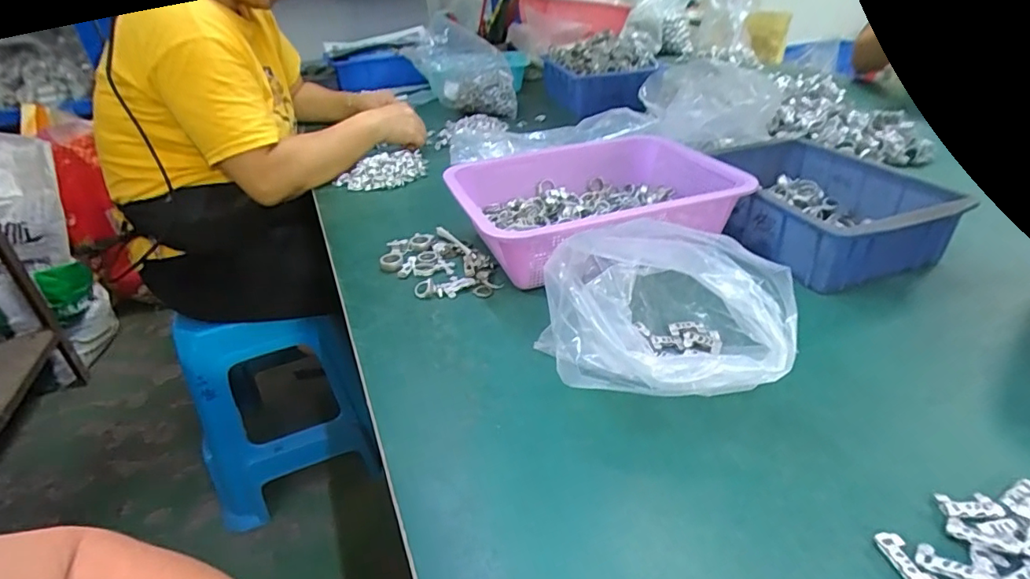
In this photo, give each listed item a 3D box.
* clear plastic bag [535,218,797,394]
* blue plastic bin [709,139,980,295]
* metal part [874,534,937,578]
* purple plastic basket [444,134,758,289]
[{"bbox_3d":[0.110,0.019,0.404,0.164,0.107,0.148,4,33,12],"label":"clear plastic bag"},{"bbox_3d":[0.331,-0.095,0.598,0.172,0.072,0.247,-12,33,-13],"label":"blue plastic bin"},{"bbox_3d":[0.211,0.147,0.284,0.014,0.005,0.030,-9,32,-8],"label":"metal part"},{"bbox_3d":[0.090,-0.098,0.616,0.293,0.080,0.224,-13,33,-15],"label":"purple plastic basket"}]

